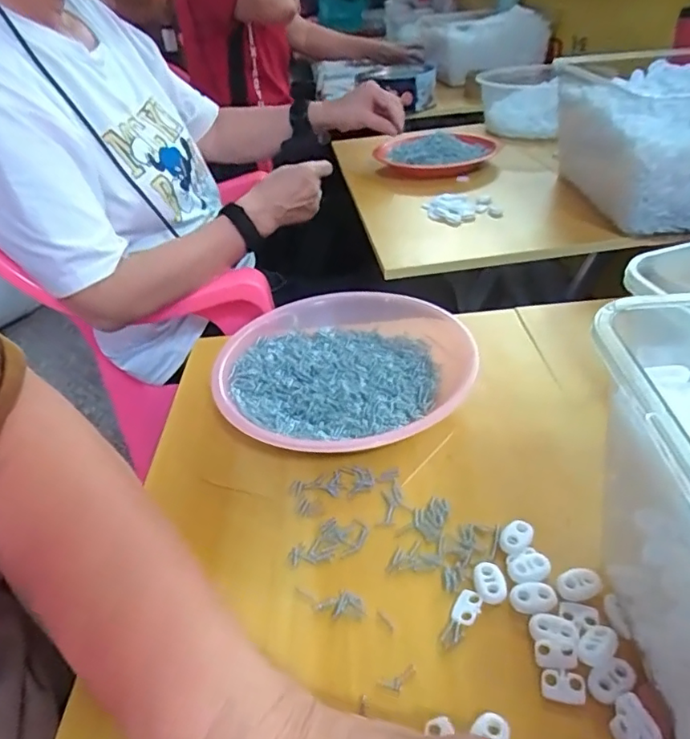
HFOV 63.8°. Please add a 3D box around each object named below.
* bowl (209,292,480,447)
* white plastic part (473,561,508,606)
[{"bbox_3d":[-0.005,-0.008,0.430,0.200,0.034,0.177,-27,41,-27],"label":"bowl"},{"bbox_3d":[0.075,0.110,0.286,0.016,0.005,0.021,-9,36,-4],"label":"white plastic part"}]

